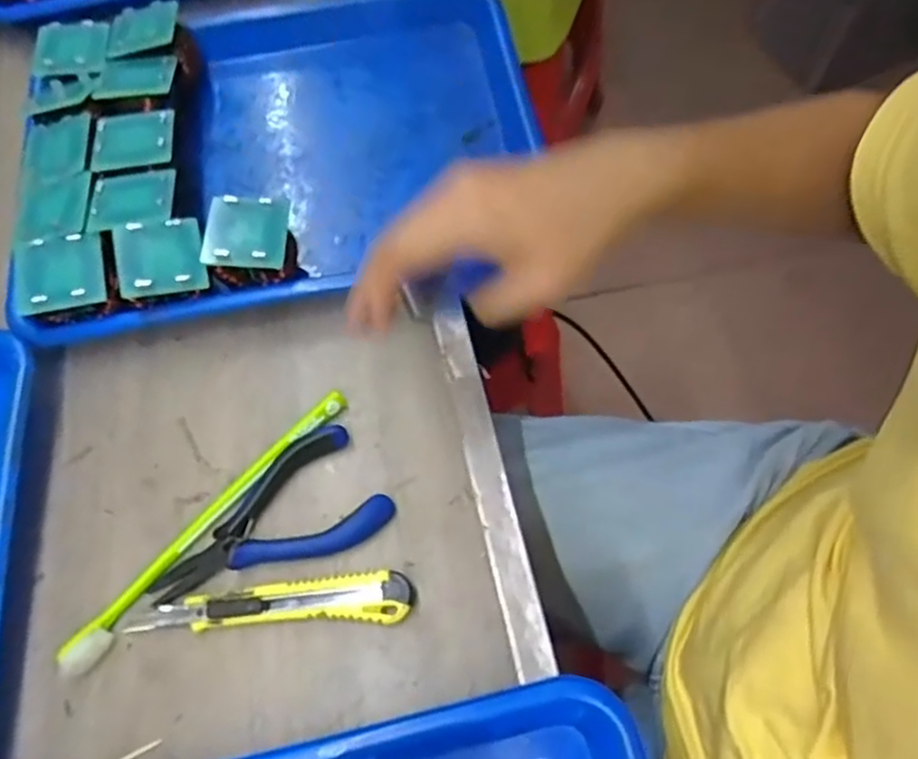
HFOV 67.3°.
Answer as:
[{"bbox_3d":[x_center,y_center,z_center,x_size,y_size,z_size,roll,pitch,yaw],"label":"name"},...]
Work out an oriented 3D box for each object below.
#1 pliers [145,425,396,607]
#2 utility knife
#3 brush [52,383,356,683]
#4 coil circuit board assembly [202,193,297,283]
[{"bbox_3d":[-0.102,0.075,0.362,0.123,0.013,0.064,-26,67,-10],"label":"pliers"},{"bbox_3d":[-0.093,0.113,0.344,0.138,0.013,0.023,-5,65,0],"label":"utility knife"},{"bbox_3d":[-0.130,0.074,0.365,0.016,0.014,0.187,37,72,17],"label":"brush"},{"bbox_3d":[-0.120,-0.074,0.407,0.044,0.050,0.047,0,65,2],"label":"coil circuit board assembly"}]

